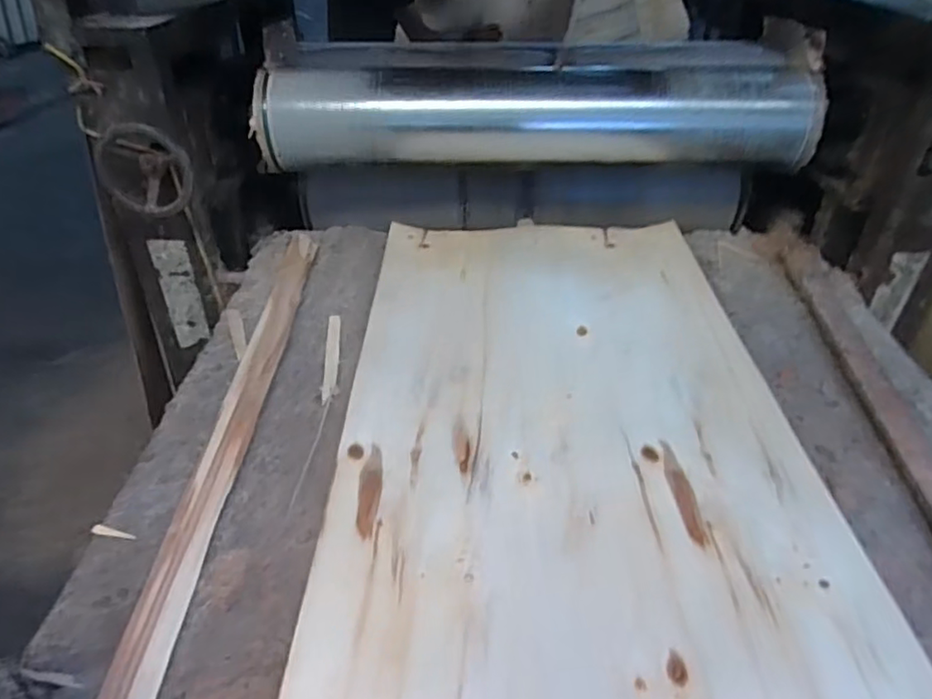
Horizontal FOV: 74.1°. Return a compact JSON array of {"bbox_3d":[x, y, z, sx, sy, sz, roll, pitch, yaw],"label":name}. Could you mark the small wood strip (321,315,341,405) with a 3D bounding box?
[{"bbox_3d":[-0.220,0.009,1.018,0.023,0.010,0.232,-5,39,-5],"label":"small wood strip"}]

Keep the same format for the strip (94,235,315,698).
[{"bbox_3d":[-0.333,0.152,0.813,0.059,0.008,1.168,-1,39,0],"label":"strip"}]

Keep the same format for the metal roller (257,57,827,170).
[{"bbox_3d":[0.140,-0.483,1.288,1.097,0.226,0.205,1,34,2],"label":"metal roller"}]

